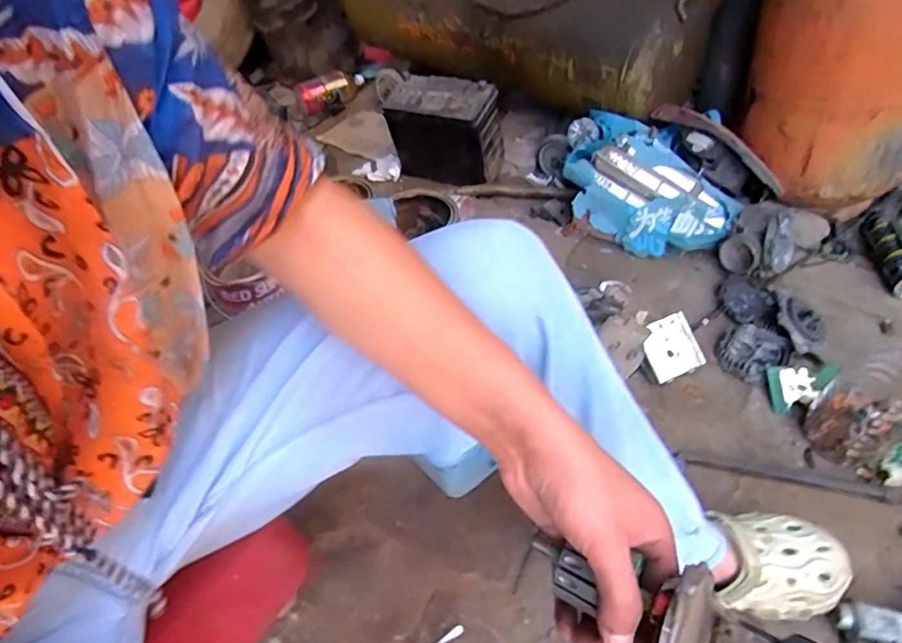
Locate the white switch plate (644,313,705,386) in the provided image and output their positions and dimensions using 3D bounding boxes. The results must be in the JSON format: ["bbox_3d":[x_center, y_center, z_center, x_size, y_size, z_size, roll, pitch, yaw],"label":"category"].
[{"bbox_3d":[0.339,0.040,0.800,0.076,0.012,0.088,-25,77,15],"label":"white switch plate"}]

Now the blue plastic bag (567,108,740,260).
[{"bbox_3d":[0.359,-0.252,1.014,0.180,0.167,0.368,-35,53,-25],"label":"blue plastic bag"}]

